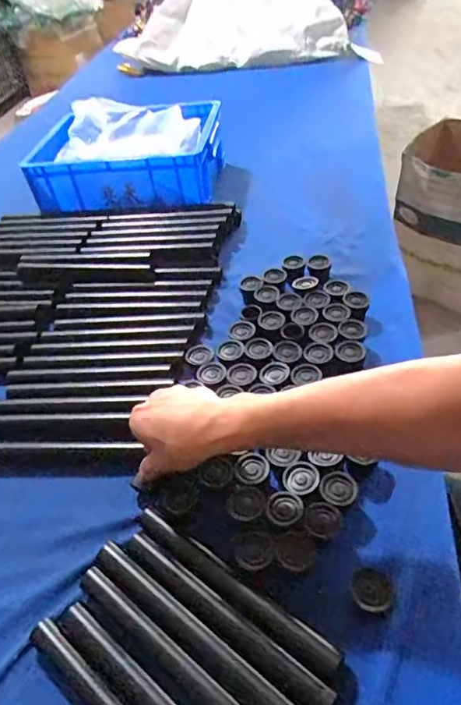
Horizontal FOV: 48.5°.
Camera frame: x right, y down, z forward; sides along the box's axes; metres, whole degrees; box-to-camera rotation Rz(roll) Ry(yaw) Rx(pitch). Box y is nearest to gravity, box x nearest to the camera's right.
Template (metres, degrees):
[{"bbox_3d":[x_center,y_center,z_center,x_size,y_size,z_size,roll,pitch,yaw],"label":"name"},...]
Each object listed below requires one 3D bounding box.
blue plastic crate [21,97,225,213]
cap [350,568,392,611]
[{"bbox_3d":[-0.196,-0.382,0.981,0.347,0.118,0.265,-8,46,3],"label":"blue plastic crate"},{"bbox_3d":[0.118,0.198,0.430,0.033,0.010,0.040,21,47,23],"label":"cap"}]

